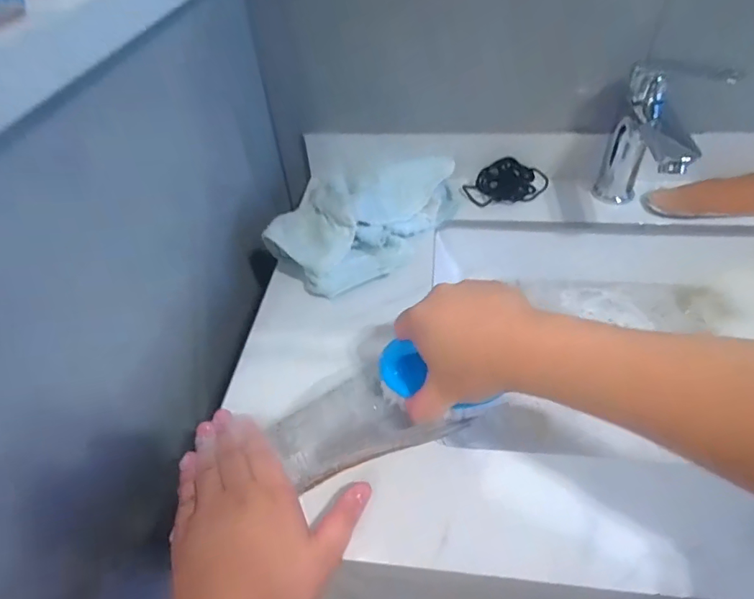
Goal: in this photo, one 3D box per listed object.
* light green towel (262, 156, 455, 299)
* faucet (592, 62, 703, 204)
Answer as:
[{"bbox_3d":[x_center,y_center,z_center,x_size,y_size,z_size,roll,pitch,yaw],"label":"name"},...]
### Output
[{"bbox_3d":[-0.017,-0.106,0.567,0.154,0.067,0.233,24,51,24],"label":"light green towel"},{"bbox_3d":[0.293,-0.162,0.540,0.049,0.151,0.108,2,46,7],"label":"faucet"}]

